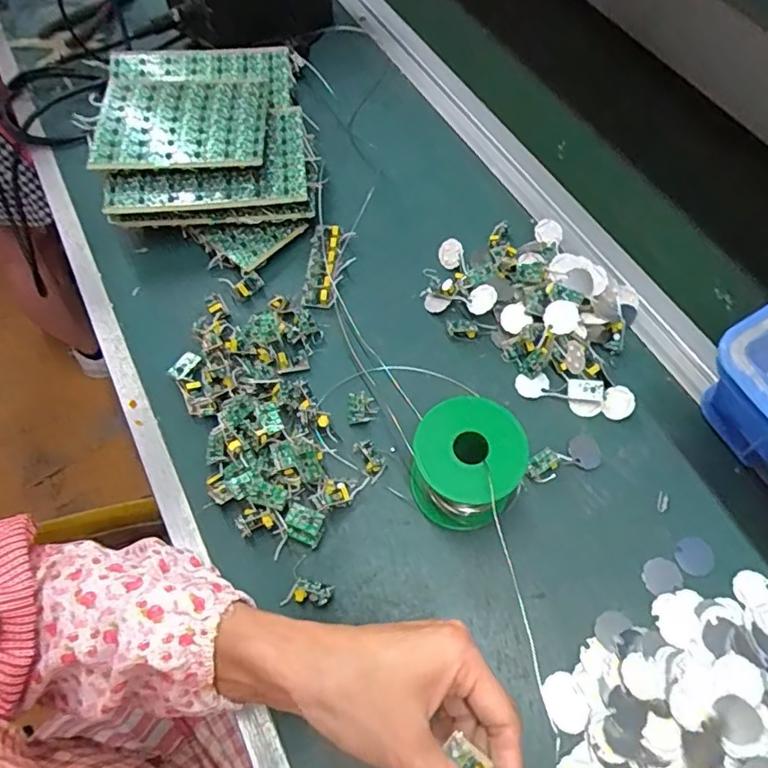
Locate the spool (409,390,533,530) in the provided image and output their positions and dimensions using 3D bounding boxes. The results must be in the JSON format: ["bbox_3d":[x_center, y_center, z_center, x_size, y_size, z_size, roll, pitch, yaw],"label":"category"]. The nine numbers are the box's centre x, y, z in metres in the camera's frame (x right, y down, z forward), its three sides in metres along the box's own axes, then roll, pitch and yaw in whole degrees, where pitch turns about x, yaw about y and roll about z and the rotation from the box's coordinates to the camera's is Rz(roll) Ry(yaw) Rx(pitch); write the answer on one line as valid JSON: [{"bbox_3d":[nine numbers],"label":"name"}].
[{"bbox_3d":[0.054,0.054,0.374,0.067,0.074,0.064,-1,64,2],"label":"spool"}]

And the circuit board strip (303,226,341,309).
[{"bbox_3d":[-0.054,-0.102,0.486,0.025,0.009,0.082,3,64,4],"label":"circuit board strip"}]

